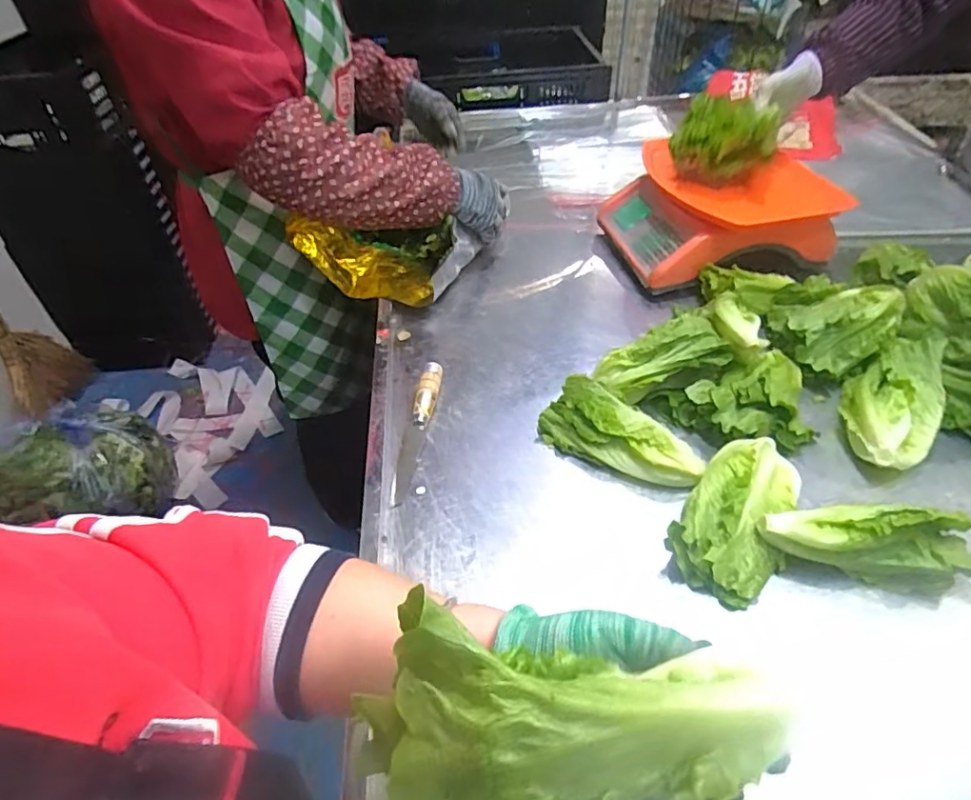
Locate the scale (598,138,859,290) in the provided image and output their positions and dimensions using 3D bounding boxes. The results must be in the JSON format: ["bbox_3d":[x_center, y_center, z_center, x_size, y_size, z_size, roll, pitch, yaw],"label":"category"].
[{"bbox_3d":[0.344,-0.300,0.911,0.268,0.149,0.270,-9,44,-6],"label":"scale"}]

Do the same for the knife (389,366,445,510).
[{"bbox_3d":[-0.080,0.033,0.666,0.025,0.025,0.199,5,44,9],"label":"knife"}]

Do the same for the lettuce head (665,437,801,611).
[{"bbox_3d":[0.248,0.108,0.562,0.094,0.054,0.181,25,51,26],"label":"lettuce head"}]

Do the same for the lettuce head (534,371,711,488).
[{"bbox_3d":[0.143,0.041,0.630,0.179,0.055,0.067,30,53,29],"label":"lettuce head"}]

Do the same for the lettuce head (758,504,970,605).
[{"bbox_3d":[0.340,0.129,0.523,0.177,0.071,0.054,7,45,10],"label":"lettuce head"}]

